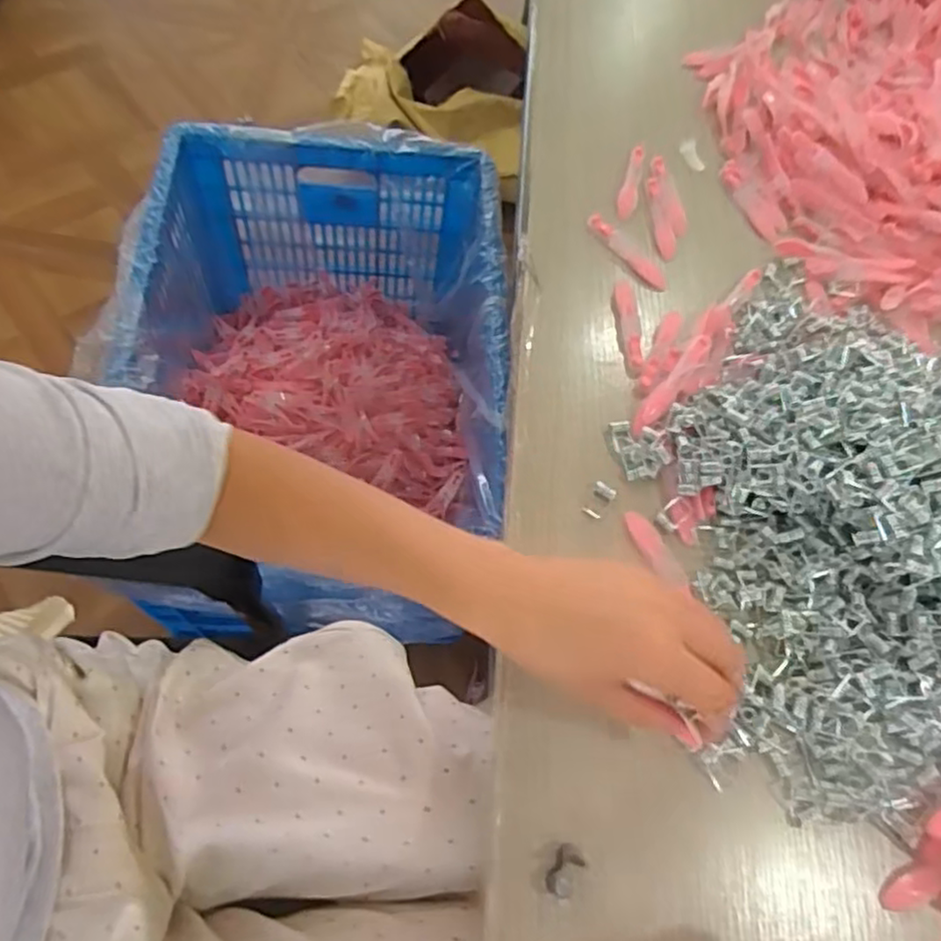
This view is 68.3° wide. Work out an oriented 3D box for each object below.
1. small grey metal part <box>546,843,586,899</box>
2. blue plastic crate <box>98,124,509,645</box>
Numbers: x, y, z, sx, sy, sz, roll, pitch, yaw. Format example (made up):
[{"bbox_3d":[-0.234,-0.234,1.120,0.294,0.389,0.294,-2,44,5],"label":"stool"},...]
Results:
[{"bbox_3d":[0.046,0.194,0.336,0.011,0.018,0.023,25,64,5],"label":"small grey metal part"},{"bbox_3d":[-0.210,-0.142,1.038,0.486,0.327,0.695,1,64,-8],"label":"blue plastic crate"}]

